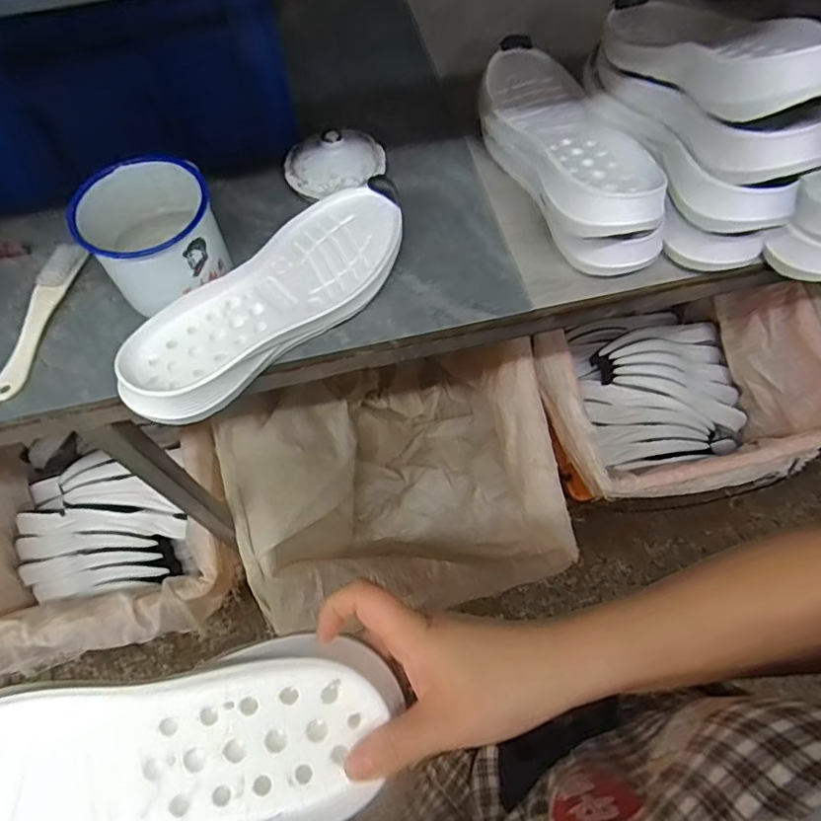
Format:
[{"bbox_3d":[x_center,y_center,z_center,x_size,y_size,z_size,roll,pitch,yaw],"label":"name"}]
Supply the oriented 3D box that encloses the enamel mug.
[{"bbox_3d":[-0.214,-0.144,0.496,0.103,0.097,0.097,-19,65,-9],"label":"enamel mug"}]

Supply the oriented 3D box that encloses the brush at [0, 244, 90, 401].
[{"bbox_3d":[-0.332,-0.082,0.515,0.028,0.015,0.158,8,64,4],"label":"brush"}]

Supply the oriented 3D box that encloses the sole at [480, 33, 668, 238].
[{"bbox_3d":[0.143,-0.272,0.542,0.110,0.058,0.288,-17,65,-8],"label":"sole"}]

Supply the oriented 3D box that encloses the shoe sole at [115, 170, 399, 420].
[{"bbox_3d":[-0.119,-0.099,0.504,0.105,0.039,0.284,39,70,17],"label":"shoe sole"}]

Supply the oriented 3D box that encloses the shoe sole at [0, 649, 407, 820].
[{"bbox_3d":[-0.147,0.186,0.288,0.275,0.032,0.097,-13,65,-7],"label":"shoe sole"}]

